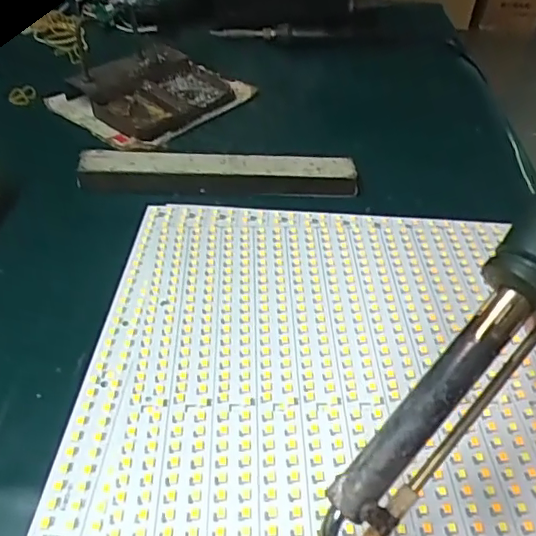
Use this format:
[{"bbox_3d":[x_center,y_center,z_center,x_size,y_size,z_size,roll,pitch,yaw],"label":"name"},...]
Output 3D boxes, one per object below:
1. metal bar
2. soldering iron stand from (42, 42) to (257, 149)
[{"bbox_3d":[-0.036,-0.071,0.410,0.200,0.016,0.028,3,42,-1],"label":"metal bar"},{"bbox_3d":[-0.104,-0.159,0.499,0.117,0.031,0.142,30,49,28],"label":"soldering iron stand"}]

